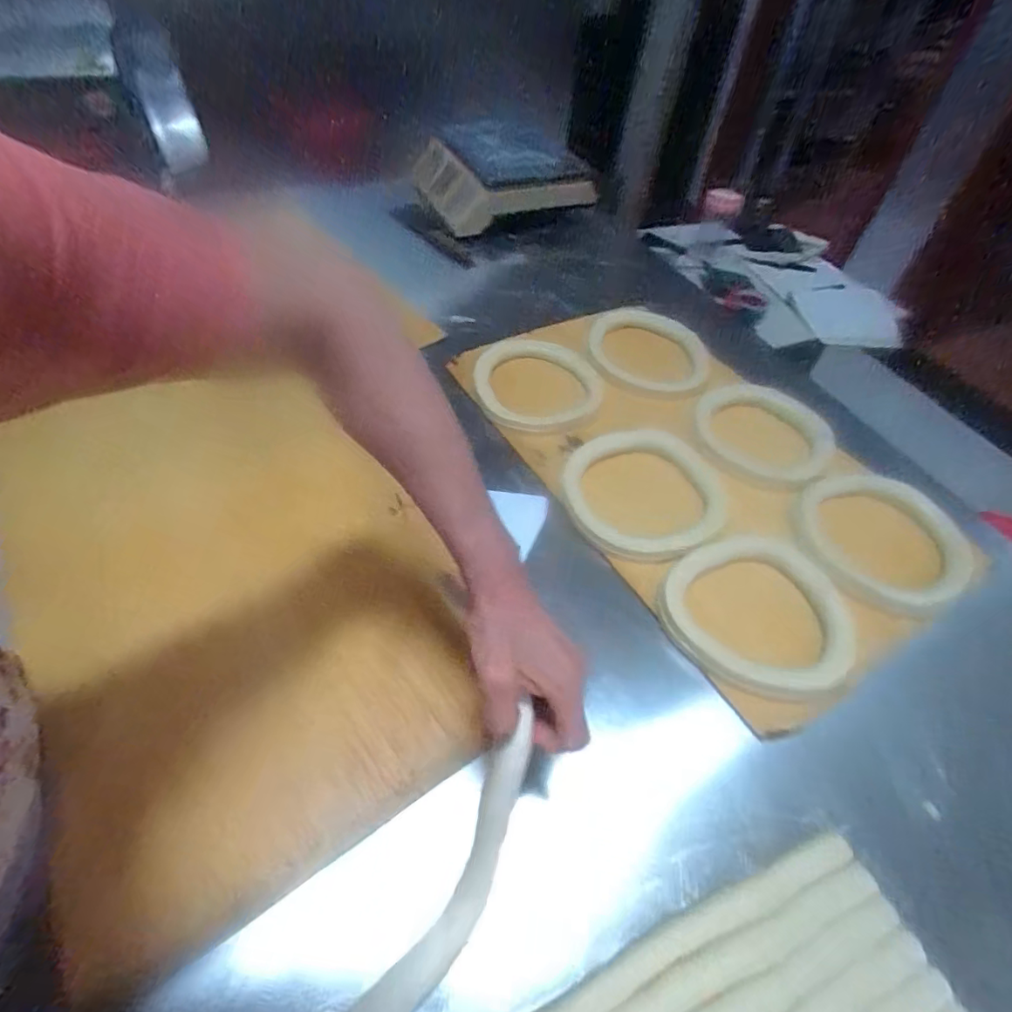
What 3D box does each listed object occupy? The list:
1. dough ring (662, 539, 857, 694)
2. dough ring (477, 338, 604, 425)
[{"bbox_3d":[0.278,0.120,0.590,0.191,0.035,0.174,3,47,-3],"label":"dough ring"},{"bbox_3d":[0.053,-0.214,0.886,0.215,0.020,0.227,14,51,7],"label":"dough ring"}]

